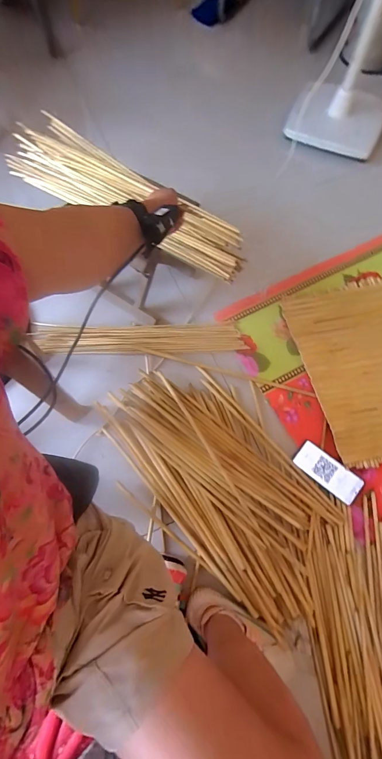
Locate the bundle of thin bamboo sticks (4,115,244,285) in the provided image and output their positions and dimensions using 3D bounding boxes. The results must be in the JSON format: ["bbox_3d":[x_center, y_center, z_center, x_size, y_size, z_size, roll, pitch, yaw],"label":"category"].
[{"bbox_3d":[-0.159,-0.437,0.758,0.659,0.082,0.166,33,73,10],"label":"bundle of thin bamboo sticks"}]

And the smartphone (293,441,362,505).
[{"bbox_3d":[0.329,0.220,0.787,0.157,0.016,0.073,39,75,13],"label":"smartphone"}]

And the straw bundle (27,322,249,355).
[{"bbox_3d":[-0.155,-0.116,0.914,0.586,0.022,0.091,-1,70,0],"label":"straw bundle"}]

